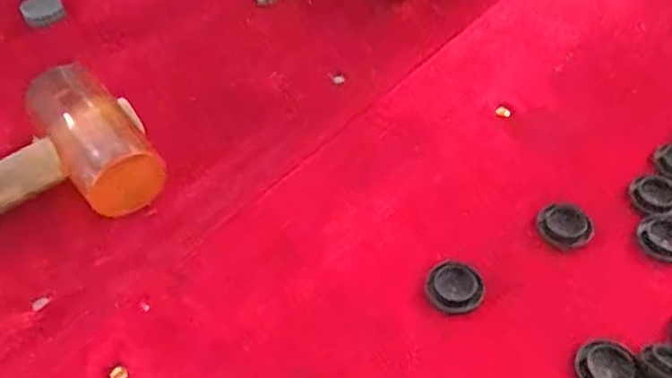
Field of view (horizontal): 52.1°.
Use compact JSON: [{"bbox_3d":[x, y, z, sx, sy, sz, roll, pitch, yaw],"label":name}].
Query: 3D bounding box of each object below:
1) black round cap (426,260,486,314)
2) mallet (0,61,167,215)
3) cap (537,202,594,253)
[{"bbox_3d":[0.068,0.056,0.394,0.031,0.010,0.030,-2,48,2],"label":"black round cap"},{"bbox_3d":[-0.253,0.020,0.402,0.294,0.058,0.096,-26,52,-18],"label":"mallet"},{"bbox_3d":[0.138,0.022,0.415,0.026,0.011,0.029,-28,52,-20],"label":"cap"}]

